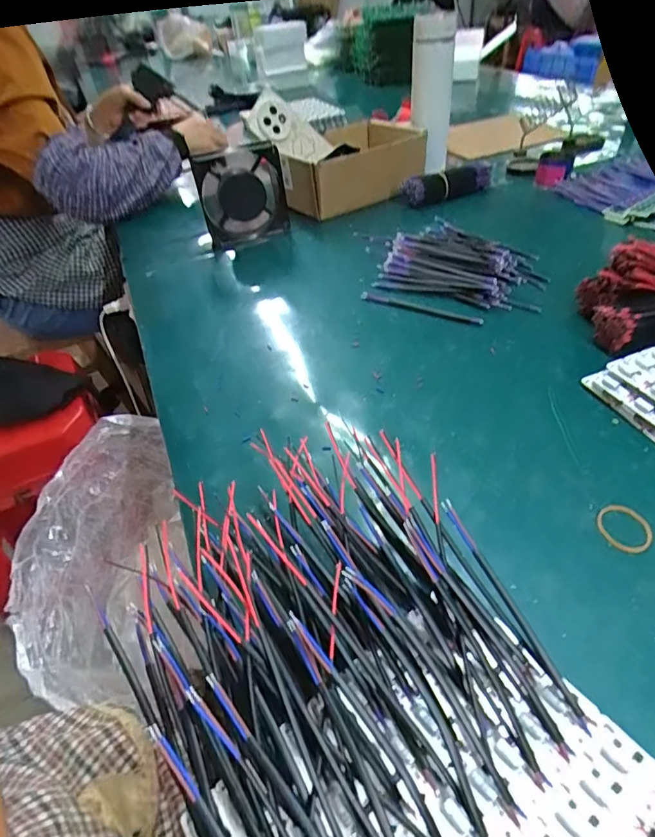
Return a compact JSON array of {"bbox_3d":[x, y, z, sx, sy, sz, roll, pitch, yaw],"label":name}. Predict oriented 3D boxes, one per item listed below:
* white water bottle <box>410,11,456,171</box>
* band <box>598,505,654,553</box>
[{"bbox_3d":[0.173,-0.522,0.821,0.065,0.225,0.066,0,43,8],"label":"white water bottle"},{"bbox_3d":[0.207,0.075,0.343,0.034,0.004,0.038,19,48,26],"label":"band"}]

